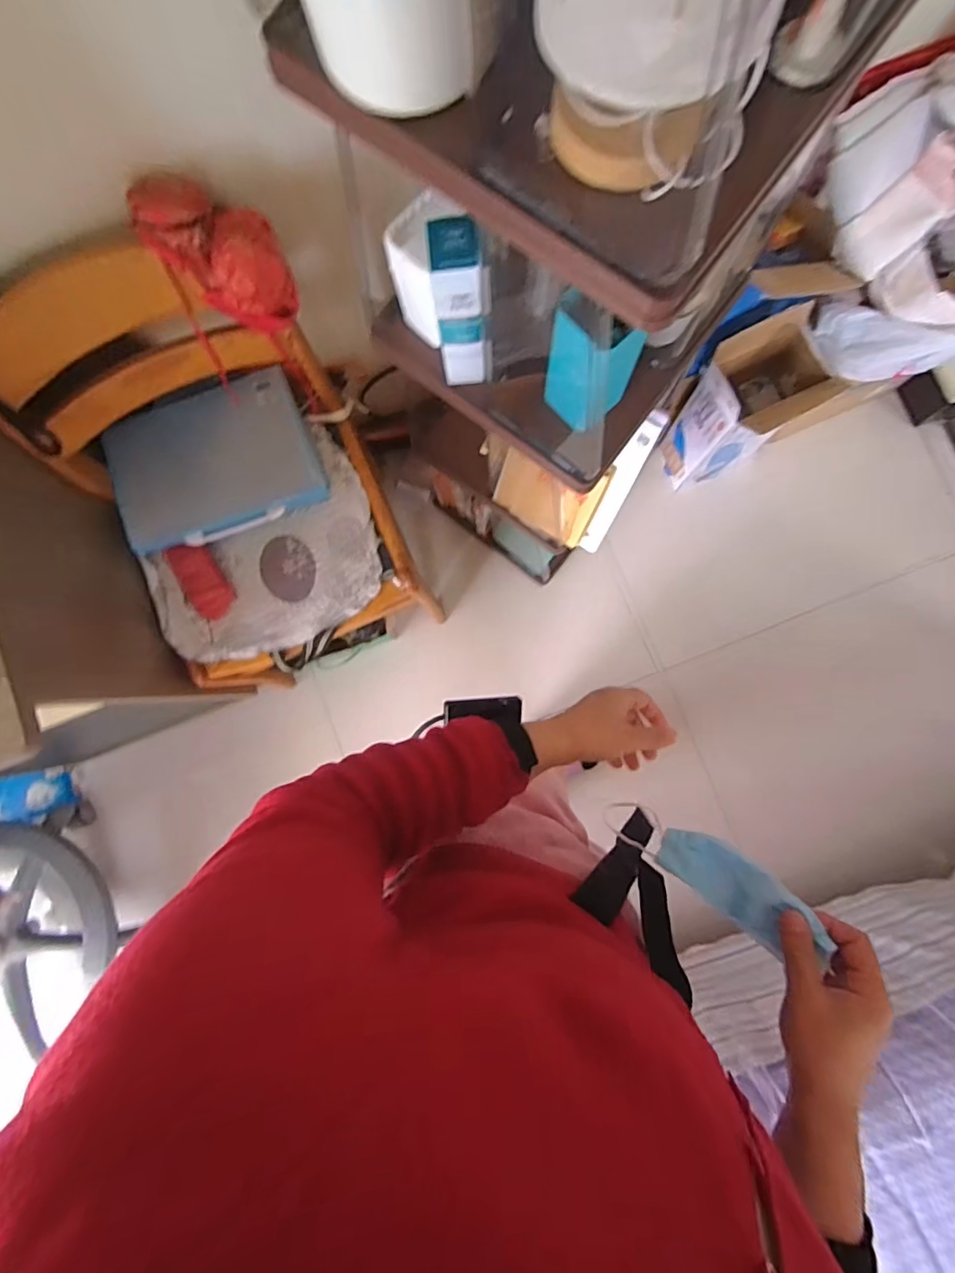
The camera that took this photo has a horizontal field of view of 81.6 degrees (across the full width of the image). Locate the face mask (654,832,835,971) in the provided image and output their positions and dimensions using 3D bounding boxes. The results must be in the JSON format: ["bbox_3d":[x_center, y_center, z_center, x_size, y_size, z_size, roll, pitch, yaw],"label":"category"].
[{"bbox_3d":[0.203,0.197,0.430,0.125,0.029,0.049,30,87,35],"label":"face mask"}]

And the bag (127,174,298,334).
[{"bbox_3d":[-0.314,-0.471,0.695,0.115,0.158,0.144,-43,84,-1],"label":"bag"}]

